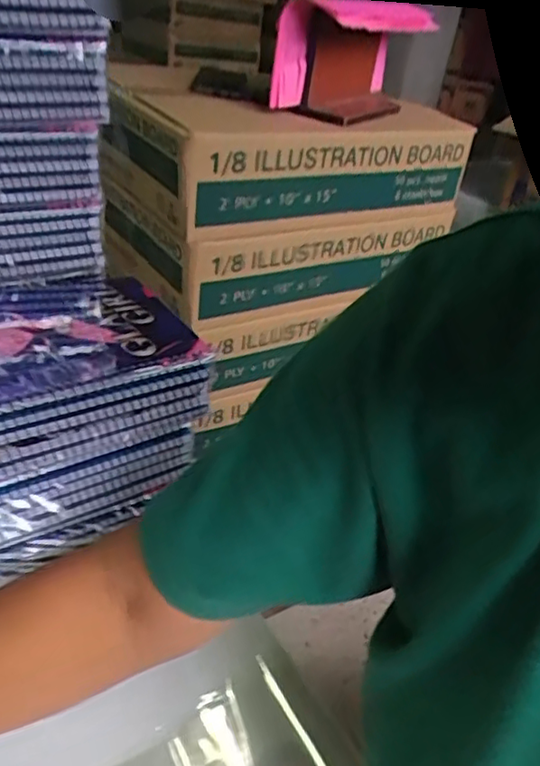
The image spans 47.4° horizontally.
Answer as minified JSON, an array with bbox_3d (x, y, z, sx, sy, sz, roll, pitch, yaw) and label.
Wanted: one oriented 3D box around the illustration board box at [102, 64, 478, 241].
[{"bbox_3d":[0.044,-0.344,0.939,0.525,0.146,0.210,-13,39,-32],"label":"illustration board box"}]

